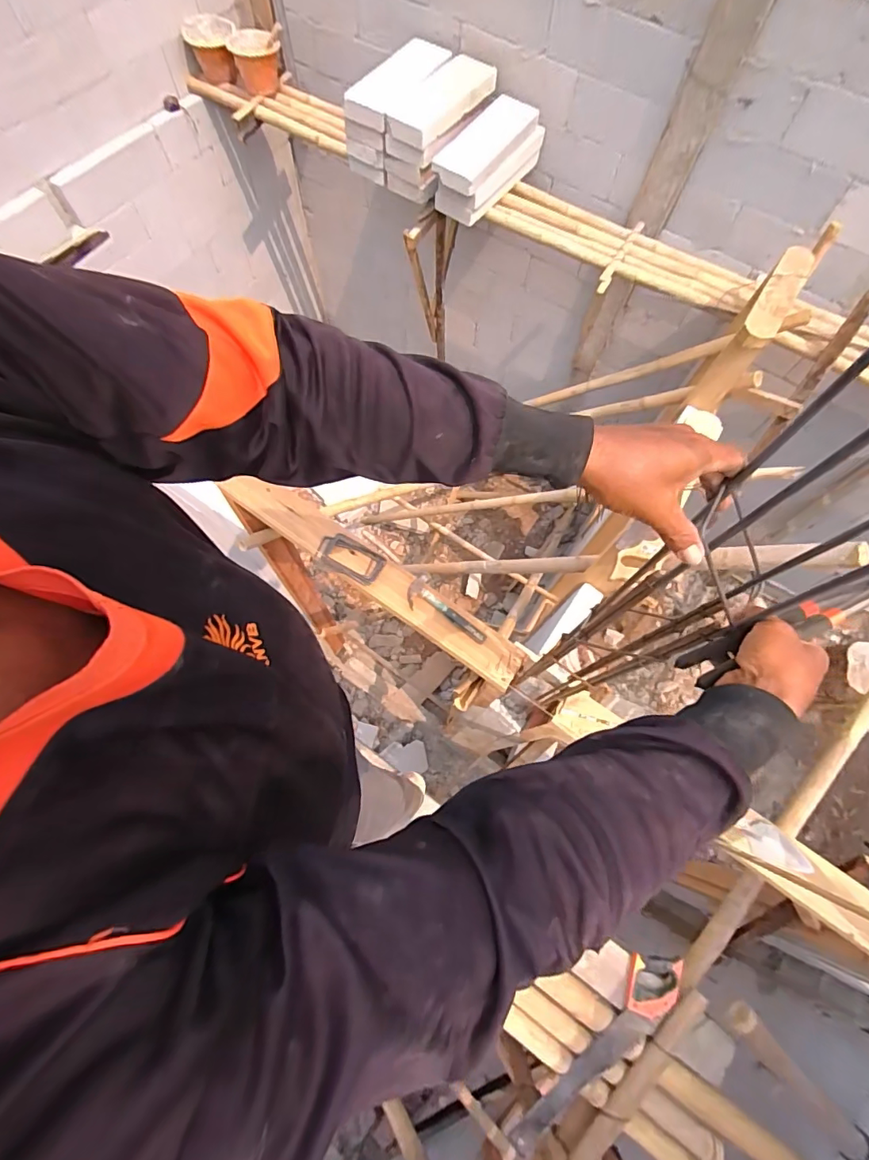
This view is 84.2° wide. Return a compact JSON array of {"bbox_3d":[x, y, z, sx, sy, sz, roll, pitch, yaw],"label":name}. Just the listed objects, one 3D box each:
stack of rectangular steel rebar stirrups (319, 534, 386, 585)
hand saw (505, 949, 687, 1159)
[{"bbox_3d":[-0.210,-0.057,1.219,0.172,0.028,0.095,28,70,8],"label":"stack of rectangular steel rebar stirrups"},{"bbox_3d":[0.407,1.148,1.160,0.130,0.036,0.569,43,73,13],"label":"hand saw"}]

